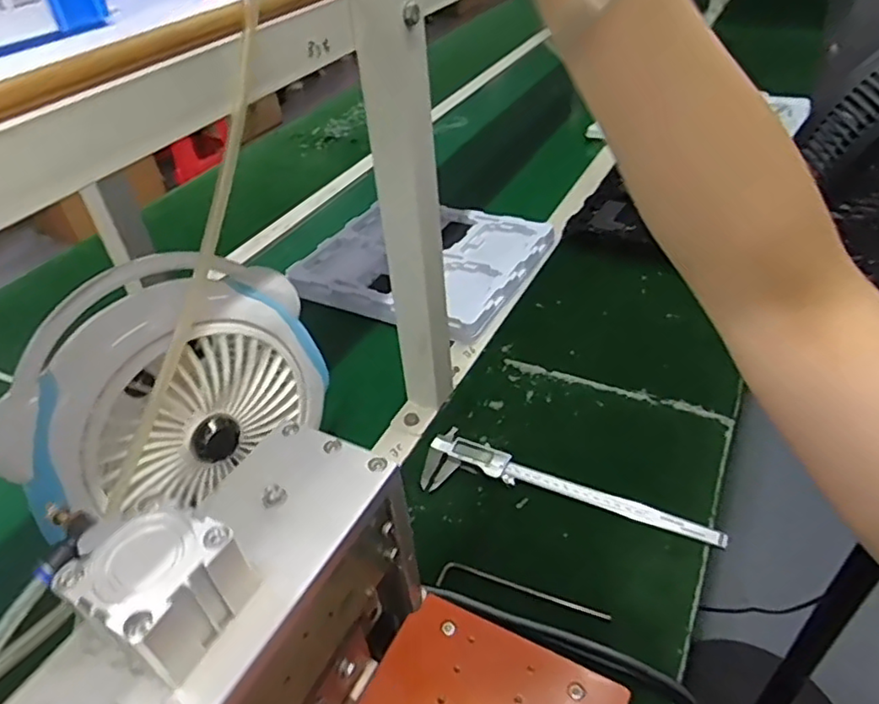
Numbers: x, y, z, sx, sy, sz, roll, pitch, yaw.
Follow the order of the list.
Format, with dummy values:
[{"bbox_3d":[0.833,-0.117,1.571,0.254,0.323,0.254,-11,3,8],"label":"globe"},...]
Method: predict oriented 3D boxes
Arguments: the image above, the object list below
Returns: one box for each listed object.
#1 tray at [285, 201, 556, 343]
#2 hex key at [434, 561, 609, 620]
[{"bbox_3d":[-0.025,-0.143,0.924,0.320,0.030,0.281,17,44,25],"label":"tray"},{"bbox_3d":[0.070,0.201,0.521,0.144,0.006,0.025,8,41,16],"label":"hex key"}]

